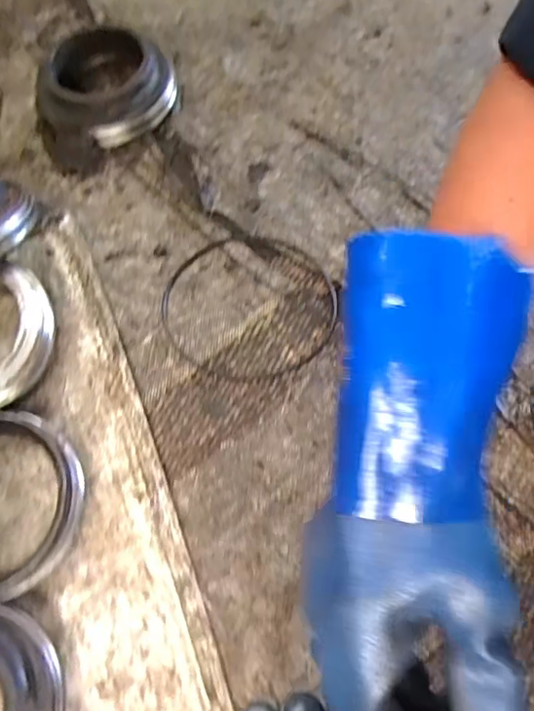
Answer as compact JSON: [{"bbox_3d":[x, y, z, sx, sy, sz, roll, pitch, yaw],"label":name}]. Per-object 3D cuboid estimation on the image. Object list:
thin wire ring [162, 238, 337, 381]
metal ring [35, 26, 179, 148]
[{"bbox_3d":[-0.019,-0.050,0.570,0.172,0.004,0.160,-1,68,2],"label":"thin wire ring"},{"bbox_3d":[-0.182,-0.305,0.644,0.150,0.052,0.132,-15,69,-4],"label":"metal ring"}]

